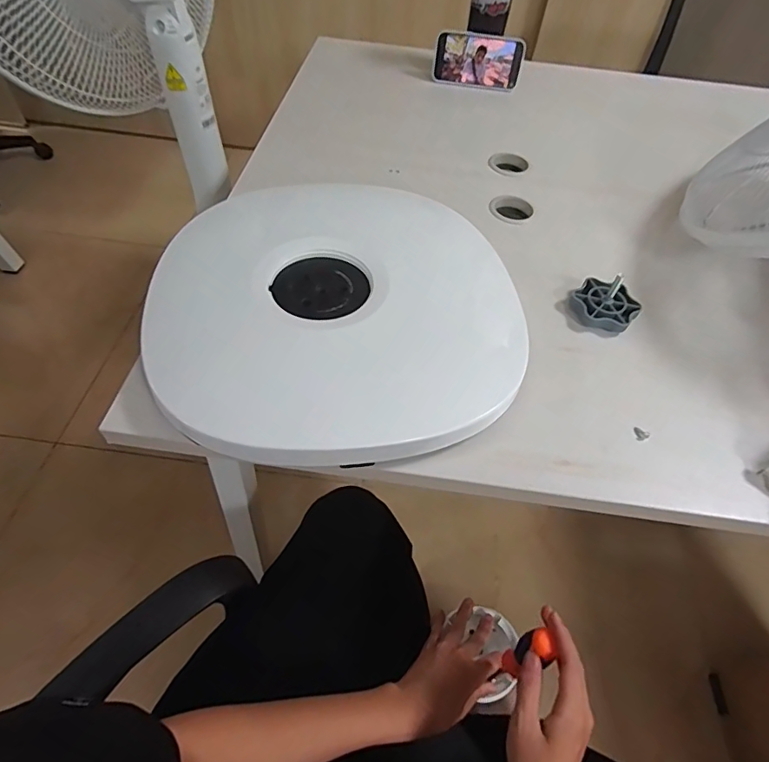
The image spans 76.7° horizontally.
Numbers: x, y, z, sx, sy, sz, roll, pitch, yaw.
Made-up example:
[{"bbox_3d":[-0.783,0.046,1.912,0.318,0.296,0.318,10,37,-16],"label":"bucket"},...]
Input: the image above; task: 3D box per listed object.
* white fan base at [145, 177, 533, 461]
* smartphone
[{"bbox_3d":[-0.049,-0.088,0.532,0.384,0.054,0.377,-4,54,-7],"label":"white fan base"},{"bbox_3d":[0.176,-0.604,0.916,0.164,0.085,0.017,7,34,0],"label":"smartphone"}]

